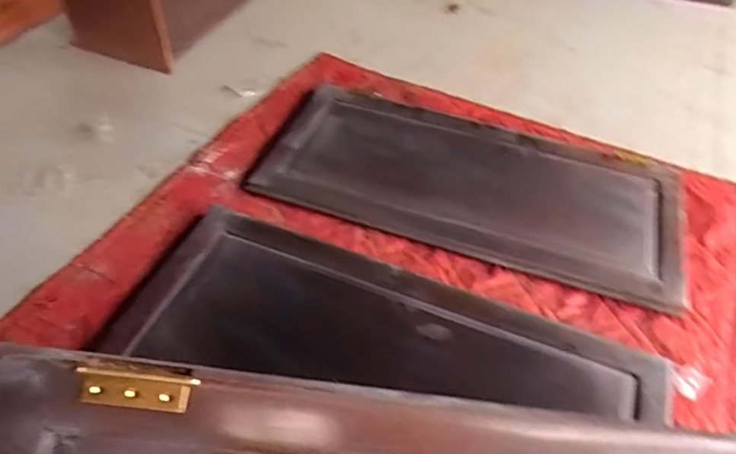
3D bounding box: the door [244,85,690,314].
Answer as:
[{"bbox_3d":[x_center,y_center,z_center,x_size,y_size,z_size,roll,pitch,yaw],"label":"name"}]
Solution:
[{"bbox_3d":[0.181,-0.090,0.996,0.727,0.035,0.322,16,50,10],"label":"door"}]

